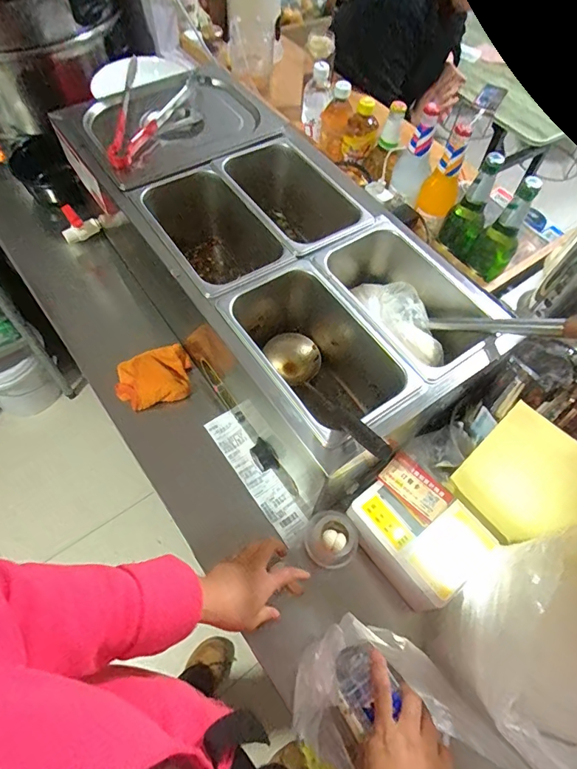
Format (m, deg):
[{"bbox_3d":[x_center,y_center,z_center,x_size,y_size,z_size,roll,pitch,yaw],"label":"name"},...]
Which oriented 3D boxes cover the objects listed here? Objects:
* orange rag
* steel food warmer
[{"bbox_3d":[-0.238,-0.017,0.777,0.125,0.032,0.110,-12,62,-10],"label":"orange rag"},{"bbox_3d":[-0.035,-0.223,0.813,0.394,0.274,0.816,-29,66,-18],"label":"steel food warmer"}]

